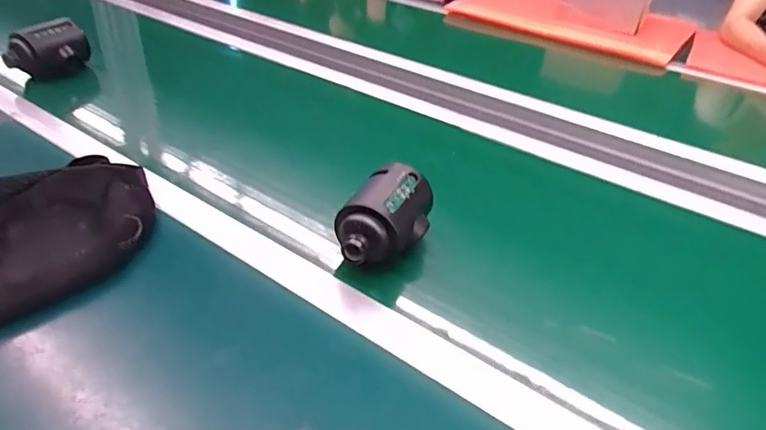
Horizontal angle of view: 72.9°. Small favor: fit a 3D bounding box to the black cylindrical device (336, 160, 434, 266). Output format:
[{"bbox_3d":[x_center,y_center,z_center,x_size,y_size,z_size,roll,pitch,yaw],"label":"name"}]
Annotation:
[{"bbox_3d":[0.005,0.003,0.555,0.068,0.071,0.131,20,41,25],"label":"black cylindrical device"}]

